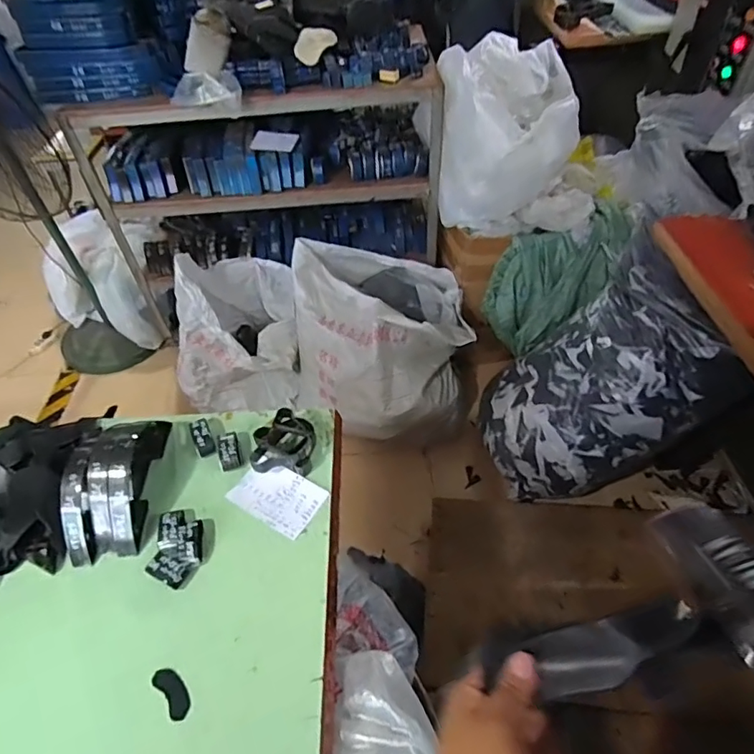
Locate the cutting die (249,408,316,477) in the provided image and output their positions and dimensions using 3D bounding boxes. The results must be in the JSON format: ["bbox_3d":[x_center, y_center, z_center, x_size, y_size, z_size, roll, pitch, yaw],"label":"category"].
[{"bbox_3d":[-0.170,0.118,0.913,0.110,0.049,0.109,1,52,-5],"label":"cutting die"}]

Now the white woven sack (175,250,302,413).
[{"bbox_3d":[-0.475,-0.189,1.758,0.372,0.504,0.437,-3,52,-9],"label":"white woven sack"}]

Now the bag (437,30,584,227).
[{"bbox_3d":[0.356,-0.732,1.508,0.376,0.409,0.350,-3,52,-8],"label":"bag"}]

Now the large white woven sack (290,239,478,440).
[{"bbox_3d":[0.013,-0.114,1.734,0.566,0.473,0.496,-2,52,-7],"label":"large white woven sack"}]

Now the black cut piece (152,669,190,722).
[{"bbox_3d":[-0.280,0.432,0.692,0.032,0.005,0.074,-29,54,-33],"label":"black cut piece"}]

